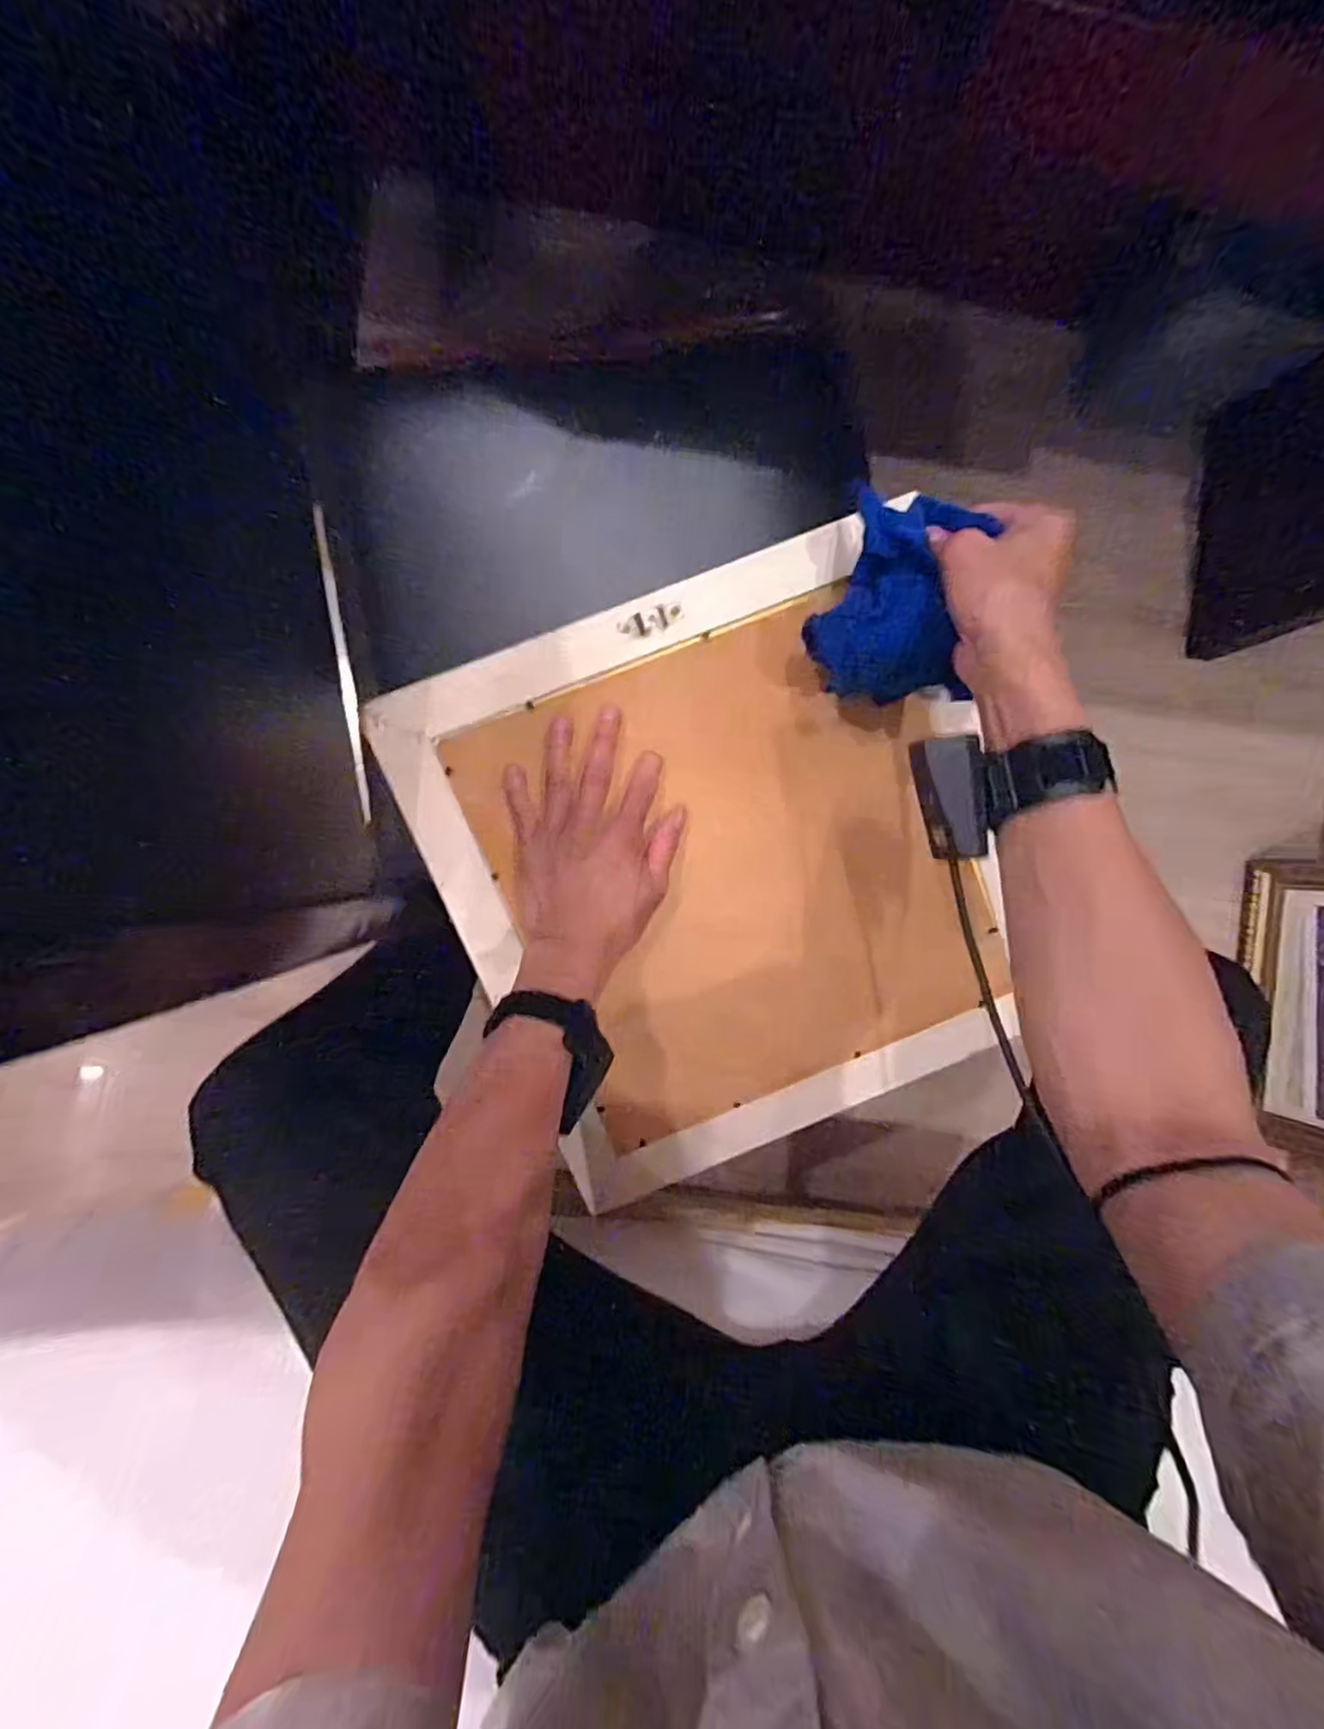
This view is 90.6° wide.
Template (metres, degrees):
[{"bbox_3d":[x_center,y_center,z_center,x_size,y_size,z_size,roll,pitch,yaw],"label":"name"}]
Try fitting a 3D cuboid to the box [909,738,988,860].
[{"bbox_3d":[0.163,-0.037,0.365,0.029,0.022,0.068,-14,90,-6],"label":"box"}]

